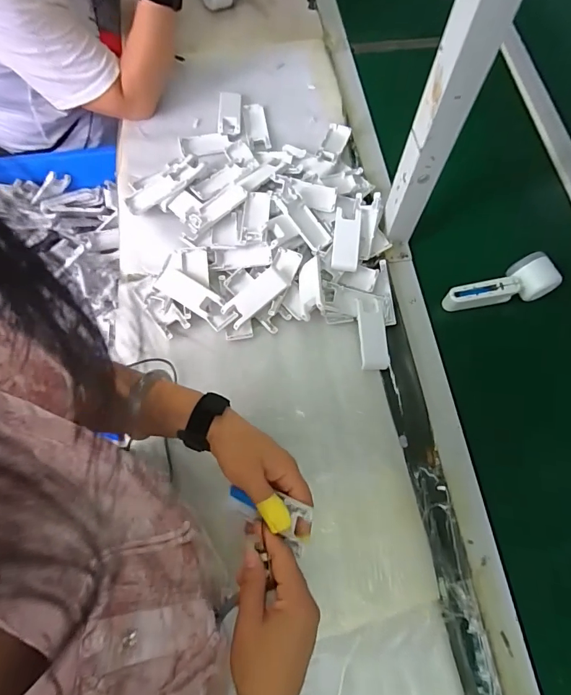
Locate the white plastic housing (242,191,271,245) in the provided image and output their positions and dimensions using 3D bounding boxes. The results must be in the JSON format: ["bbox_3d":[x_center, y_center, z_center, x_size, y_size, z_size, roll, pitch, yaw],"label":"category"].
[{"bbox_3d":[-0.045,-0.197,0.630,0.037,0.017,0.086,5,70,1],"label":"white plastic housing"}]

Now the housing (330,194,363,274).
[{"bbox_3d":[0.093,-0.172,0.637,0.039,0.023,0.125,6,70,2],"label":"housing"}]

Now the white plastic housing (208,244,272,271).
[{"bbox_3d":[-0.067,-0.136,0.633,0.092,0.017,0.032,-3,70,-2],"label":"white plastic housing"}]

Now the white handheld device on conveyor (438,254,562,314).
[{"bbox_3d":[0.316,-0.086,0.620,0.154,0.048,0.055,-19,71,-8],"label":"white handheld device on conveyor"}]

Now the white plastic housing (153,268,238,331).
[{"bbox_3d":[-0.133,-0.071,0.609,0.128,0.024,0.038,33,73,11],"label":"white plastic housing"}]

